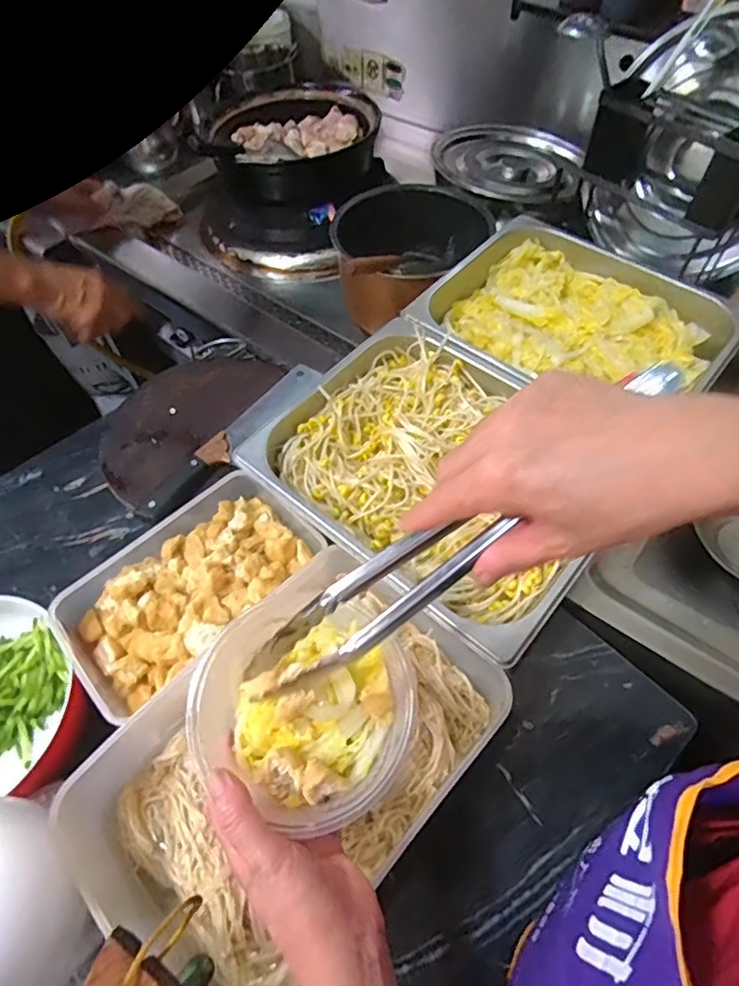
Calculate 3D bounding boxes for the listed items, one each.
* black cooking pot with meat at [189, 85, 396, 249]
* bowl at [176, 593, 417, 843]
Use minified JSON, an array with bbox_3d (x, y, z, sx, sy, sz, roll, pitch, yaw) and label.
[{"bbox_3d":[-0.153,-0.631,1.018,0.293,0.135,0.322,-1,56,2],"label":"black cooking pot with meat"},{"bbox_3d":[-0.044,0.133,0.365,0.147,0.059,0.142,-1,56,2],"label":"bowl"}]

